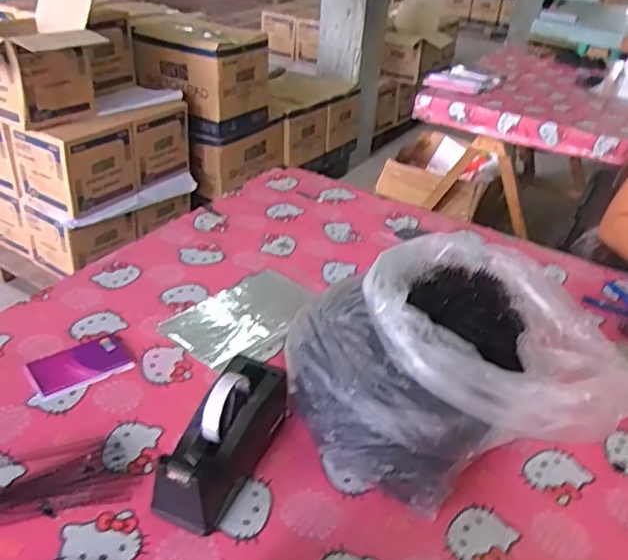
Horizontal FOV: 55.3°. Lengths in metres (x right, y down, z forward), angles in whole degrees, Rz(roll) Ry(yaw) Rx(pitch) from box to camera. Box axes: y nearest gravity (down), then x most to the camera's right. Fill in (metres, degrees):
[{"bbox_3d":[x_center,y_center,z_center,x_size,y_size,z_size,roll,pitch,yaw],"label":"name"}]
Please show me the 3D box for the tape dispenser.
[{"bbox_3d":[-0.103,0.180,0.715,0.074,0.112,0.204,16,35,17],"label":"tape dispenser"}]

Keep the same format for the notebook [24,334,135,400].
[{"bbox_3d":[-0.337,0.124,0.866,0.134,0.011,0.083,-22,41,-34],"label":"notebook"}]

